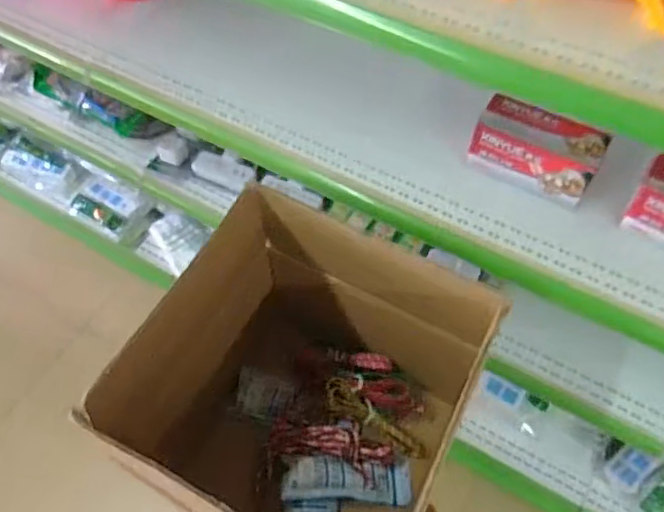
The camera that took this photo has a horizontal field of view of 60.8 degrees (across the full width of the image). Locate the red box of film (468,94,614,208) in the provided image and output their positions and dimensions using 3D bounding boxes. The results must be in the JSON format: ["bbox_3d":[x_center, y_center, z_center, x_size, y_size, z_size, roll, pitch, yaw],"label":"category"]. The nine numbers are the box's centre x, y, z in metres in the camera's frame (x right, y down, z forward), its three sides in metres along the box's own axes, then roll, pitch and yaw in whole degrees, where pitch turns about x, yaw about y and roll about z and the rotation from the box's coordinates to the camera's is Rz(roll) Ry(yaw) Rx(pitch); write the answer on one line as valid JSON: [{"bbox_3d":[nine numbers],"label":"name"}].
[{"bbox_3d":[0.307,-0.162,0.852,0.178,0.090,0.074,27,63,17],"label":"red box of film"}]

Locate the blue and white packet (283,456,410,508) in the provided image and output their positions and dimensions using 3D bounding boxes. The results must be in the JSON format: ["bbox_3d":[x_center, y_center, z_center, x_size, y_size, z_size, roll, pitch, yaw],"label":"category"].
[{"bbox_3d":[0.032,0.406,1.023,0.234,0.028,0.073,10,57,-15],"label":"blue and white packet"}]

